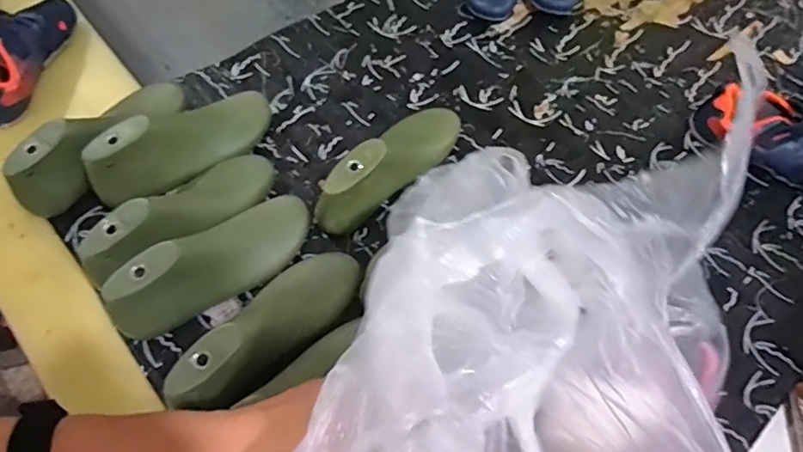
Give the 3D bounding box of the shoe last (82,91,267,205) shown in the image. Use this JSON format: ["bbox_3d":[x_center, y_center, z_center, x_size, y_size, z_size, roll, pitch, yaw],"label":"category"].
[{"bbox_3d":[-0.251,-0.097,0.645,0.218,0.088,0.070,-34,69,-20],"label":"shoe last"}]

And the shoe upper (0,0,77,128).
[{"bbox_3d":[-0.494,-0.230,0.708,0.087,0.054,0.216,9,61,1],"label":"shoe upper"}]

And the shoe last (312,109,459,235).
[{"bbox_3d":[-0.008,-0.080,0.659,0.080,0.096,0.235,32,64,13],"label":"shoe last"}]

